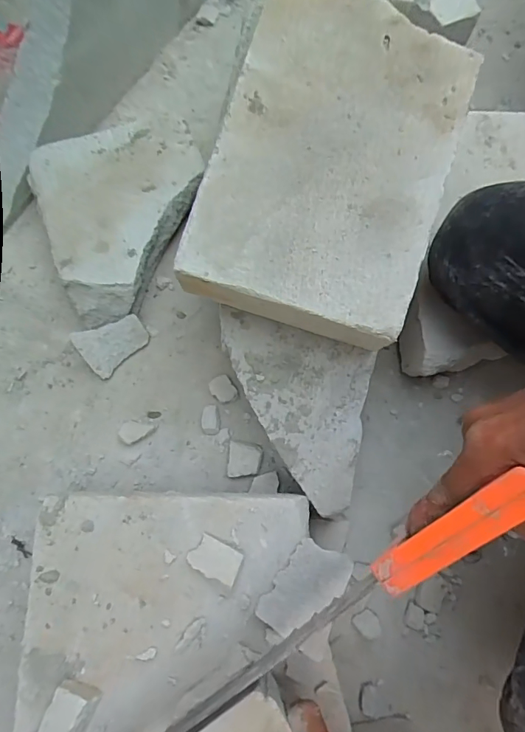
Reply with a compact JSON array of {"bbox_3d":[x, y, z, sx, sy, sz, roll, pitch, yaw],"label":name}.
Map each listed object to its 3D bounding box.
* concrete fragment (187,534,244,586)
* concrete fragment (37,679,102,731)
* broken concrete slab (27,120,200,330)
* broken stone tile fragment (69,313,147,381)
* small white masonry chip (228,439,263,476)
[{"bbox_3d":[-0.041,0.166,0.383,0.044,0.013,0.028,24,73,6],"label":"concrete fragment"},{"bbox_3d":[-0.161,0.292,0.350,0.035,0.017,0.071,22,73,5],"label":"concrete fragment"},{"bbox_3d":[-0.161,-0.179,0.553,0.191,0.076,0.225,-22,74,-8],"label":"broken concrete slab"},{"bbox_3d":[-0.176,-0.031,0.522,0.076,0.011,0.059,-42,119,-20],"label":"broken stone tile fragment"},{"bbox_3d":[-0.020,0.102,0.490,0.036,0.024,0.038,2,72,-1],"label":"small white masonry chip"}]

